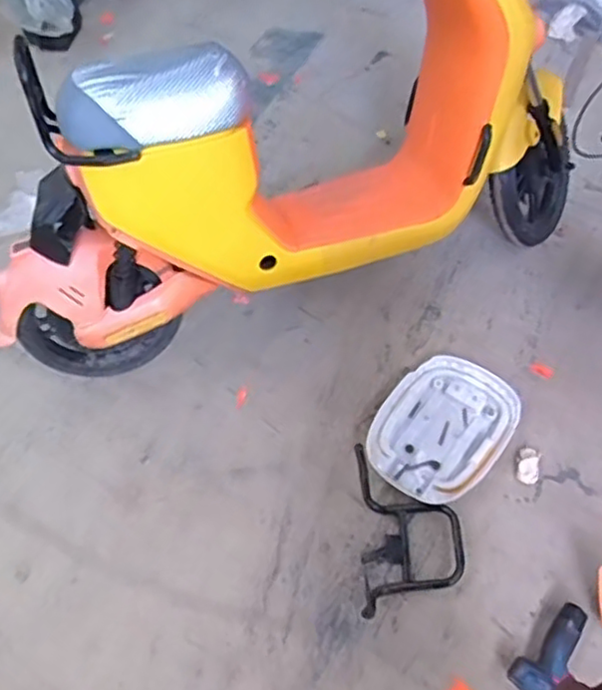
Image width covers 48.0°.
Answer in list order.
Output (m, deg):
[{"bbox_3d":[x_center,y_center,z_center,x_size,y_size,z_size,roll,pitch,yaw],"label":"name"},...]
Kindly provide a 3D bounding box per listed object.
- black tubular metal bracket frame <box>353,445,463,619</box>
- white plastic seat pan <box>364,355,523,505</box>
[{"bbox_3d":[0.222,0.378,1.351,0.209,0.130,0.314,-4,54,3],"label":"black tubular metal bracket frame"},{"bbox_3d":[0.321,0.185,1.538,0.269,0.038,0.375,30,63,24],"label":"white plastic seat pan"}]

